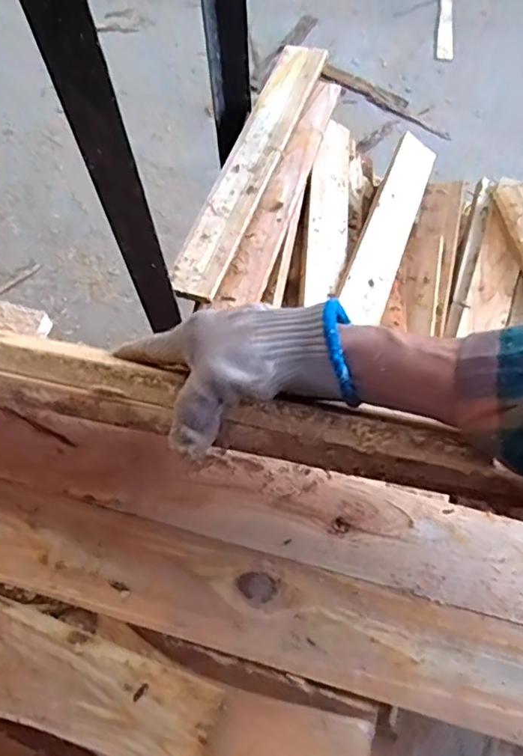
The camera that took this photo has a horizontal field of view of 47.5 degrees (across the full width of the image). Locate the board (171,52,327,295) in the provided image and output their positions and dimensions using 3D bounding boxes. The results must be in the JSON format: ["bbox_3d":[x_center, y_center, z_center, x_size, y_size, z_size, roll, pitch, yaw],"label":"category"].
[{"bbox_3d":[-0.016,-0.322,0.877,0.075,0.025,0.487,18,67,11],"label":"board"}]

